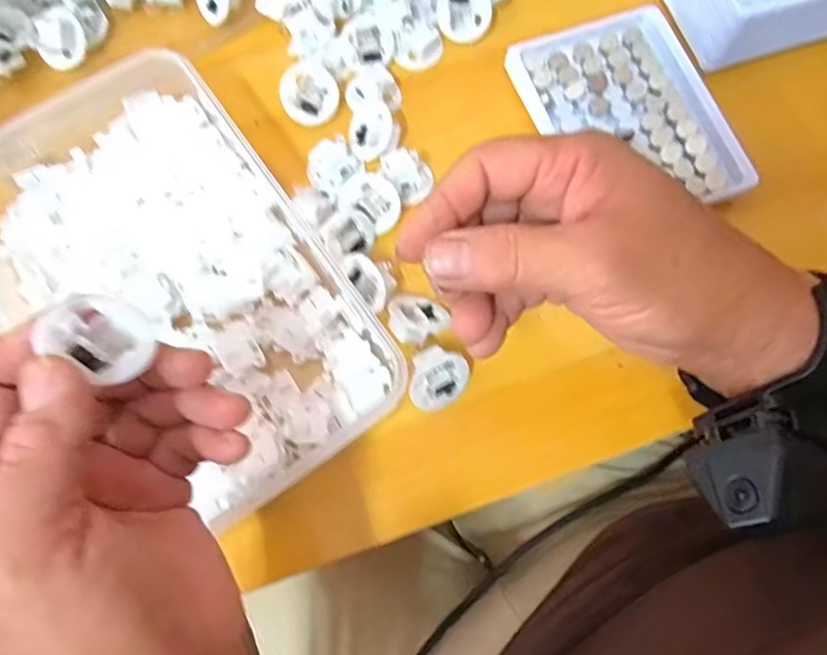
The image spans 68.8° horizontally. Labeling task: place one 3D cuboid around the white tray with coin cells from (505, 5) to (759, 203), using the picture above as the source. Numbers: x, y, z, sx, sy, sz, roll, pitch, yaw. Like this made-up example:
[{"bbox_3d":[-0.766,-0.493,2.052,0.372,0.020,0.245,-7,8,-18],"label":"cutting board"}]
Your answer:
[{"bbox_3d":[0.122,-0.123,0.343,0.096,0.011,0.133,-22,74,-6],"label":"white tray with coin cells"}]

